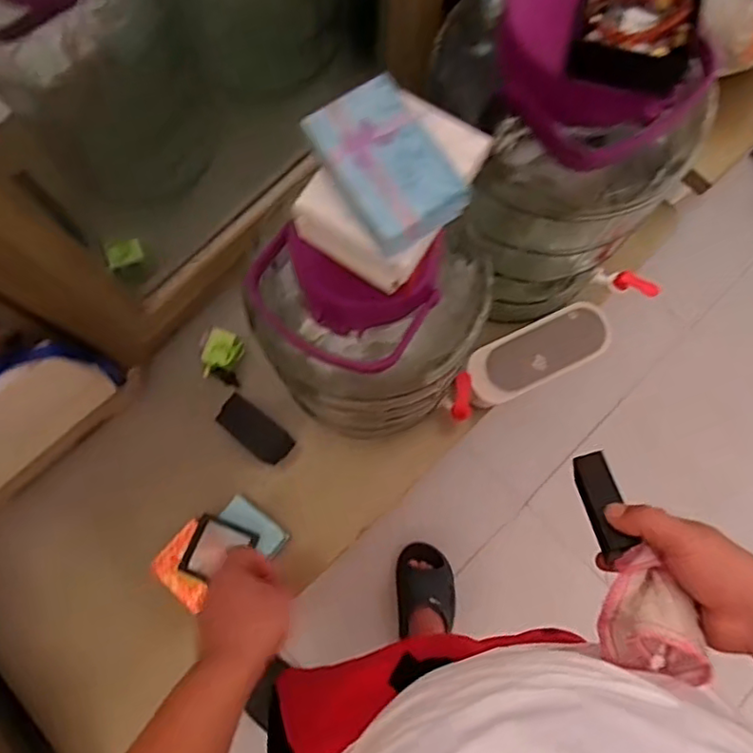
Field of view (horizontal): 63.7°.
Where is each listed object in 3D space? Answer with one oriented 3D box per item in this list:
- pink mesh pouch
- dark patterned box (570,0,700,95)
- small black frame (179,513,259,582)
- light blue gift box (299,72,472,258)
[{"bbox_3d":[0.203,0.182,0.448,0.058,0.064,0.095,-14,77,-4],"label":"pink mesh pouch"},{"bbox_3d":[0.183,-0.252,0.429,0.073,0.030,0.083,15,77,3],"label":"dark patterned box"},{"bbox_3d":[-0.179,0.199,0.687,0.069,0.010,0.067,21,77,4],"label":"small black frame"},{"bbox_3d":[0.004,-0.109,0.313,0.052,0.020,0.085,-30,79,-7],"label":"light blue gift box"}]

